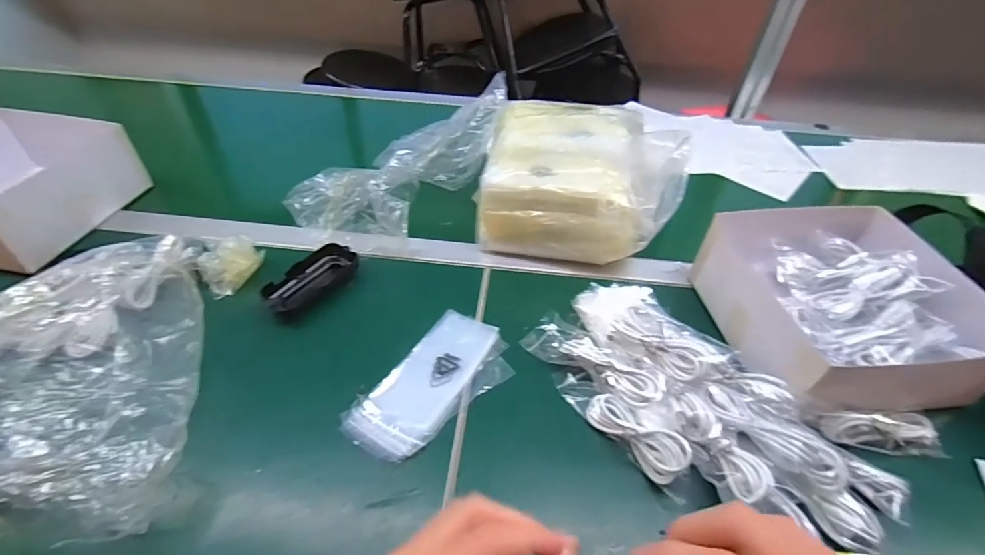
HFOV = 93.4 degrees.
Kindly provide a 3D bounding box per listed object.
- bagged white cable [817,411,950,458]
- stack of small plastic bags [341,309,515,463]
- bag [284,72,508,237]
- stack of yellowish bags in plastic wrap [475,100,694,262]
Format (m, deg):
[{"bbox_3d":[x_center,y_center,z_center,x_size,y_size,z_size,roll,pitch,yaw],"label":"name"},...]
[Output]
[{"bbox_3d":[0.343,0.136,0.411,0.104,0.025,0.038,-1,45,-3],"label":"bagged white cable"},{"bbox_3d":[-0.055,0.103,0.454,0.096,0.010,0.171,27,50,23],"label":"stack of small plastic bags"},{"bbox_3d":[-0.113,-0.170,0.645,0.185,0.120,0.306,27,49,23],"label":"bag"},{"bbox_3d":[0.107,-0.137,0.604,0.229,0.114,0.225,5,45,3],"label":"stack of yellowish bags in plastic wrap"}]

